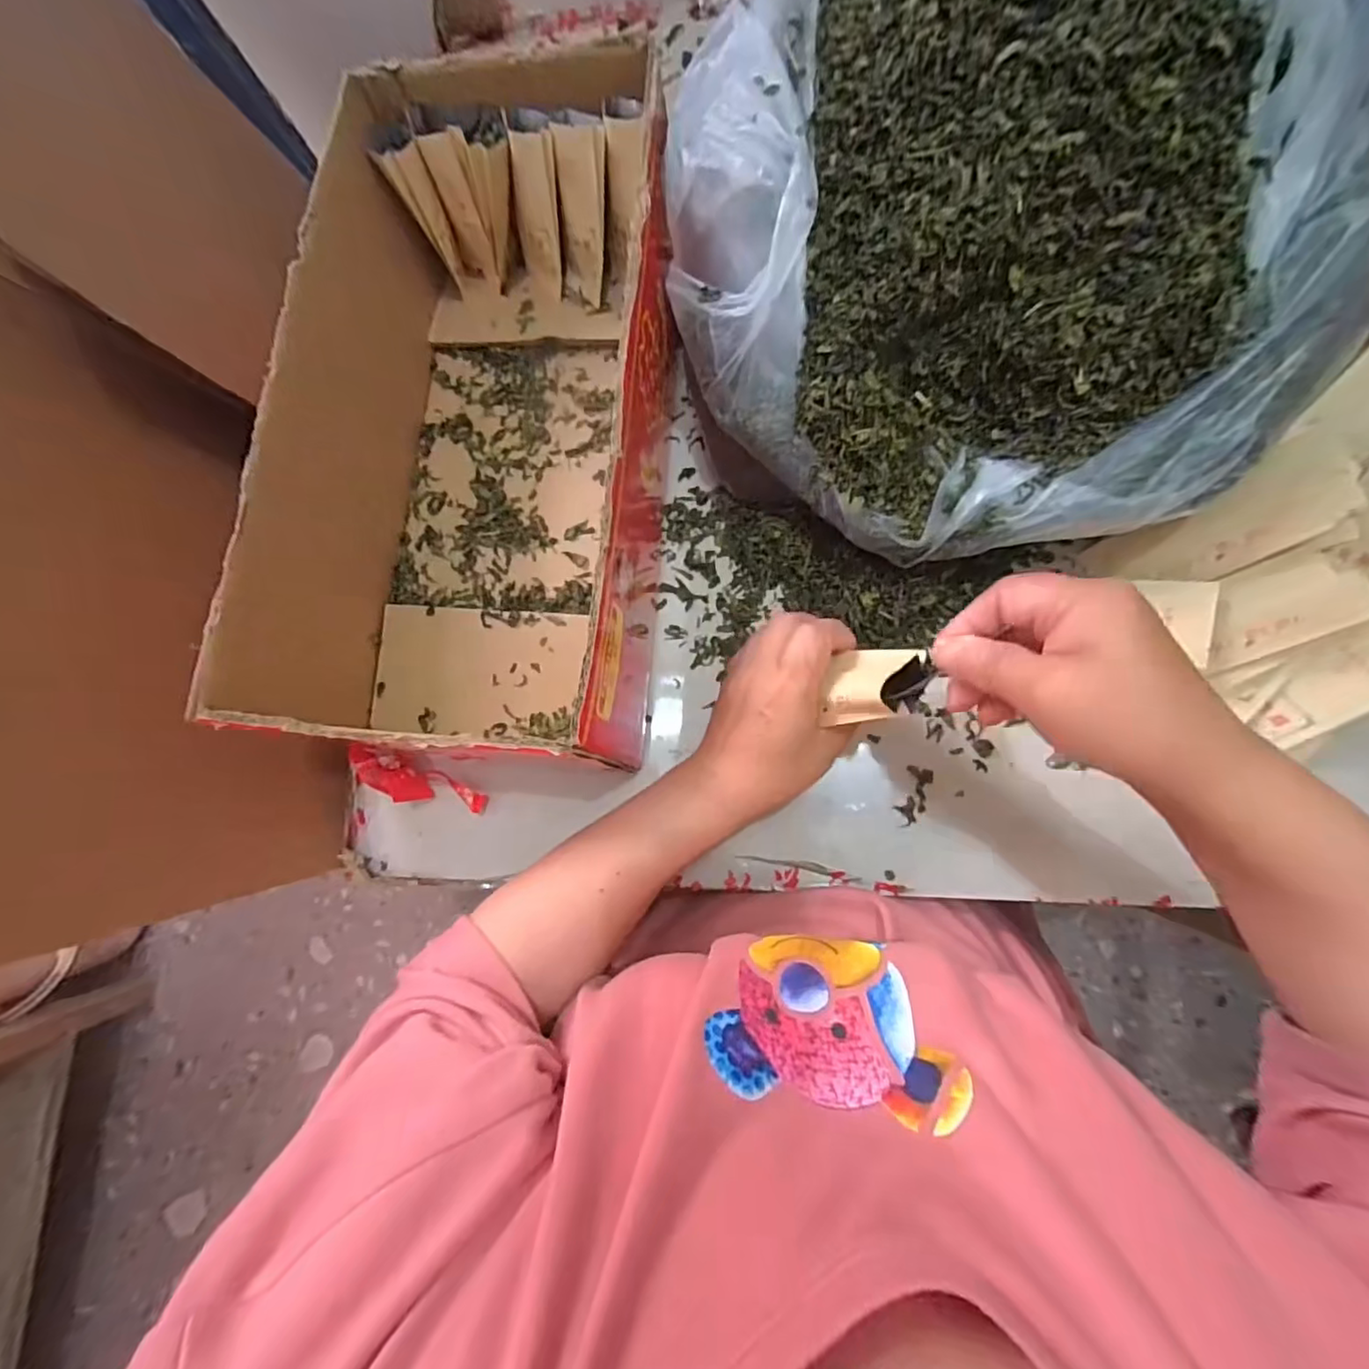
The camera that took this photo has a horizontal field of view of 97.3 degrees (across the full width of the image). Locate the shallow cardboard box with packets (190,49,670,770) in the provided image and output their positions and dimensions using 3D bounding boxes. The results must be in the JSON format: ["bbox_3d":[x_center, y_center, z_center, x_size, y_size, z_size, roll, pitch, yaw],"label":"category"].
[{"bbox_3d":[-0.133,-0.185,0.404,0.222,0.149,0.440,3,83,7],"label":"shallow cardboard box with packets"}]

